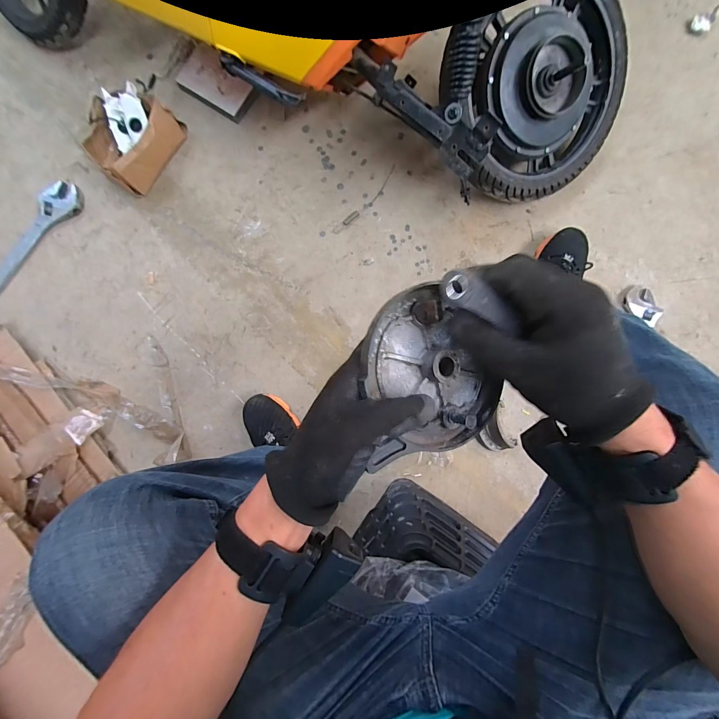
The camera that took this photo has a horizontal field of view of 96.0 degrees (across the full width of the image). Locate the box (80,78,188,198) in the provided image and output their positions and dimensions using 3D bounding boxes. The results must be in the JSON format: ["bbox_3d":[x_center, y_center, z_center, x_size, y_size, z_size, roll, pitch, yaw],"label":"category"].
[{"bbox_3d":[-0.536,-0.510,0.752,0.168,0.086,0.196,30,86,5],"label":"box"}]

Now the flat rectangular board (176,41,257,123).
[{"bbox_3d":[-0.344,-0.666,0.779,0.194,0.013,0.111,33,98,2],"label":"flat rectangular board"}]

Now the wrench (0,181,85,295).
[{"bbox_3d":[-0.794,-0.284,0.770,0.086,0.021,0.338,42,87,6],"label":"wrench"}]

